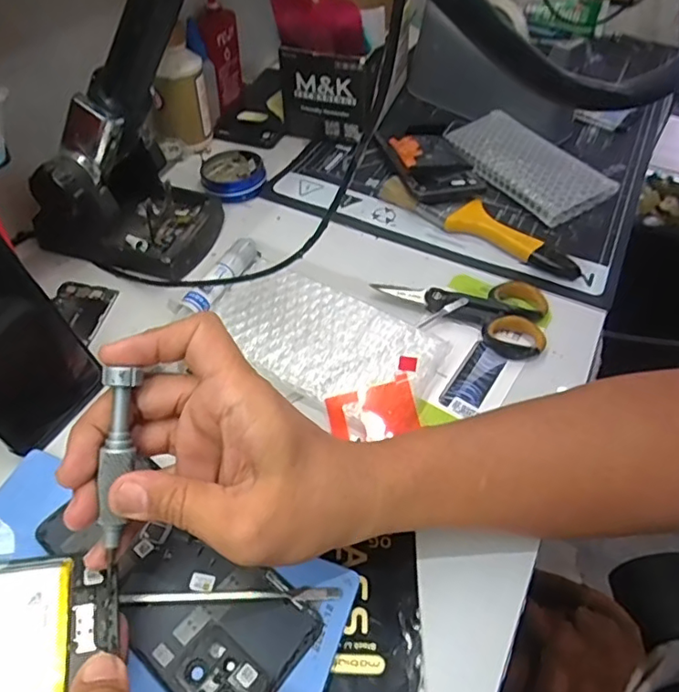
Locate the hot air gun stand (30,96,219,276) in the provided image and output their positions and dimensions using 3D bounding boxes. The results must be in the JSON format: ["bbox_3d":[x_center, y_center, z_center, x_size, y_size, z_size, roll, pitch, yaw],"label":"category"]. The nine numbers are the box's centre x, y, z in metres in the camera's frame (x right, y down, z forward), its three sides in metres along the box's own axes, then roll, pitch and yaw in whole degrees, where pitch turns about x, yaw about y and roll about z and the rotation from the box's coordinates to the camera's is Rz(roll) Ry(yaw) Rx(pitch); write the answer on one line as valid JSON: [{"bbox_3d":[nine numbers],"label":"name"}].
[{"bbox_3d":[-0.175,-0.135,0.463,0.148,0.122,0.131,-26,55,-23],"label":"hot air gun stand"}]

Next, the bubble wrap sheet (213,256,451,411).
[{"bbox_3d":[-0.015,-0.011,0.415,0.164,0.016,0.091,33,61,21],"label":"bubble wrap sheet"}]

